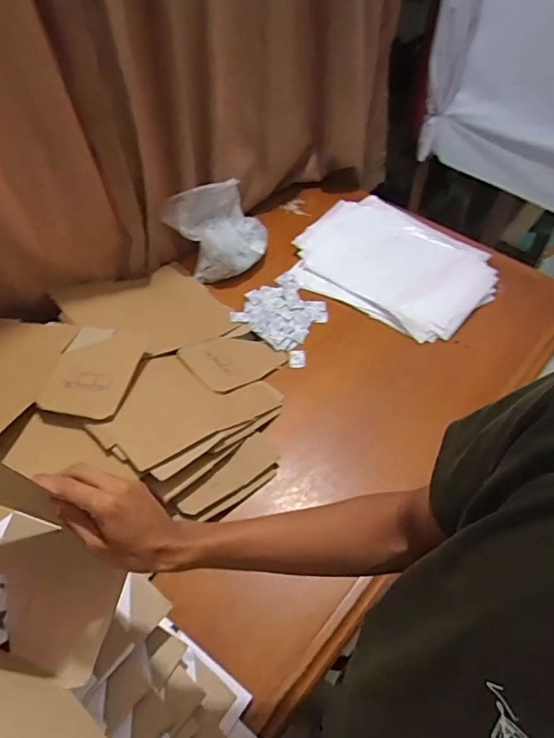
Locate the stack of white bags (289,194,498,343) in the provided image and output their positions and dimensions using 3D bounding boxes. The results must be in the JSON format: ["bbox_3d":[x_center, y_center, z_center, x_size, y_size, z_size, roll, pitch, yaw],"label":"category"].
[{"bbox_3d":[0.261,-0.243,1.149,0.428,0.045,0.328,32,59,22],"label":"stack of white bags"}]

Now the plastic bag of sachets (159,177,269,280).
[{"bbox_3d":[-0.116,-0.310,1.122,0.204,0.155,0.147,-35,60,-24],"label":"plastic bag of sachets"}]

